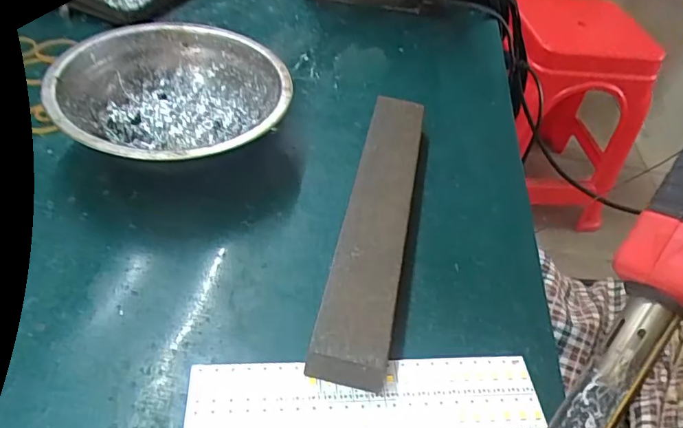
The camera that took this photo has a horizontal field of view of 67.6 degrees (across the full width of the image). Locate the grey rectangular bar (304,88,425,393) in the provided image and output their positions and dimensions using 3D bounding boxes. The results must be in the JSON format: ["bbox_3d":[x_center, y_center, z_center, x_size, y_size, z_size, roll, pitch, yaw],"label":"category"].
[{"bbox_3d":[0.020,0.001,0.267,0.032,0.024,0.189,13,46,4],"label":"grey rectangular bar"}]

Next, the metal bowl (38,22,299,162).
[{"bbox_3d":[-0.094,-0.062,0.296,0.123,0.044,0.129,4,46,-5],"label":"metal bowl"}]

